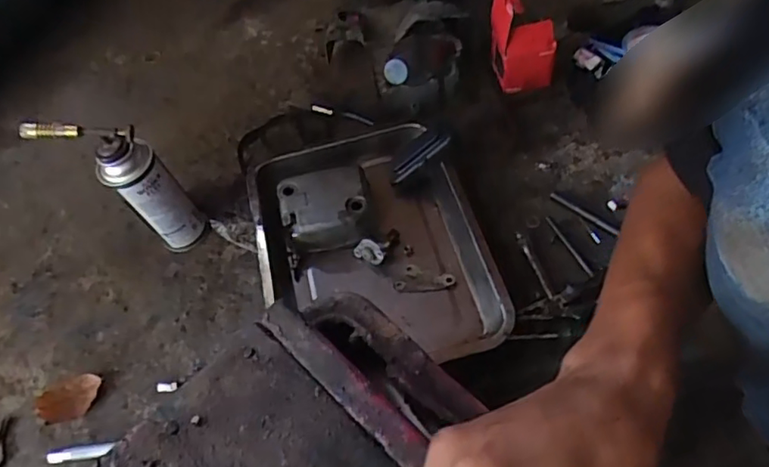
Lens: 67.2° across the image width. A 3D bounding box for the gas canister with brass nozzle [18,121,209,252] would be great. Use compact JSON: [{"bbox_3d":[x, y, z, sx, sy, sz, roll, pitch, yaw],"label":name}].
[{"bbox_3d":[-0.313,-0.050,0.720,0.127,0.243,0.063,5,52,8],"label":"gas canister with brass nozzle"}]

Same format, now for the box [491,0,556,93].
[{"bbox_3d":[0.196,-0.275,0.822,0.083,0.144,0.062,-10,52,-4],"label":"box"}]

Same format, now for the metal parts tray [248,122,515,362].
[{"bbox_3d":[-0.017,0.019,0.705,0.257,0.072,0.333,-13,52,-7],"label":"metal parts tray"}]

